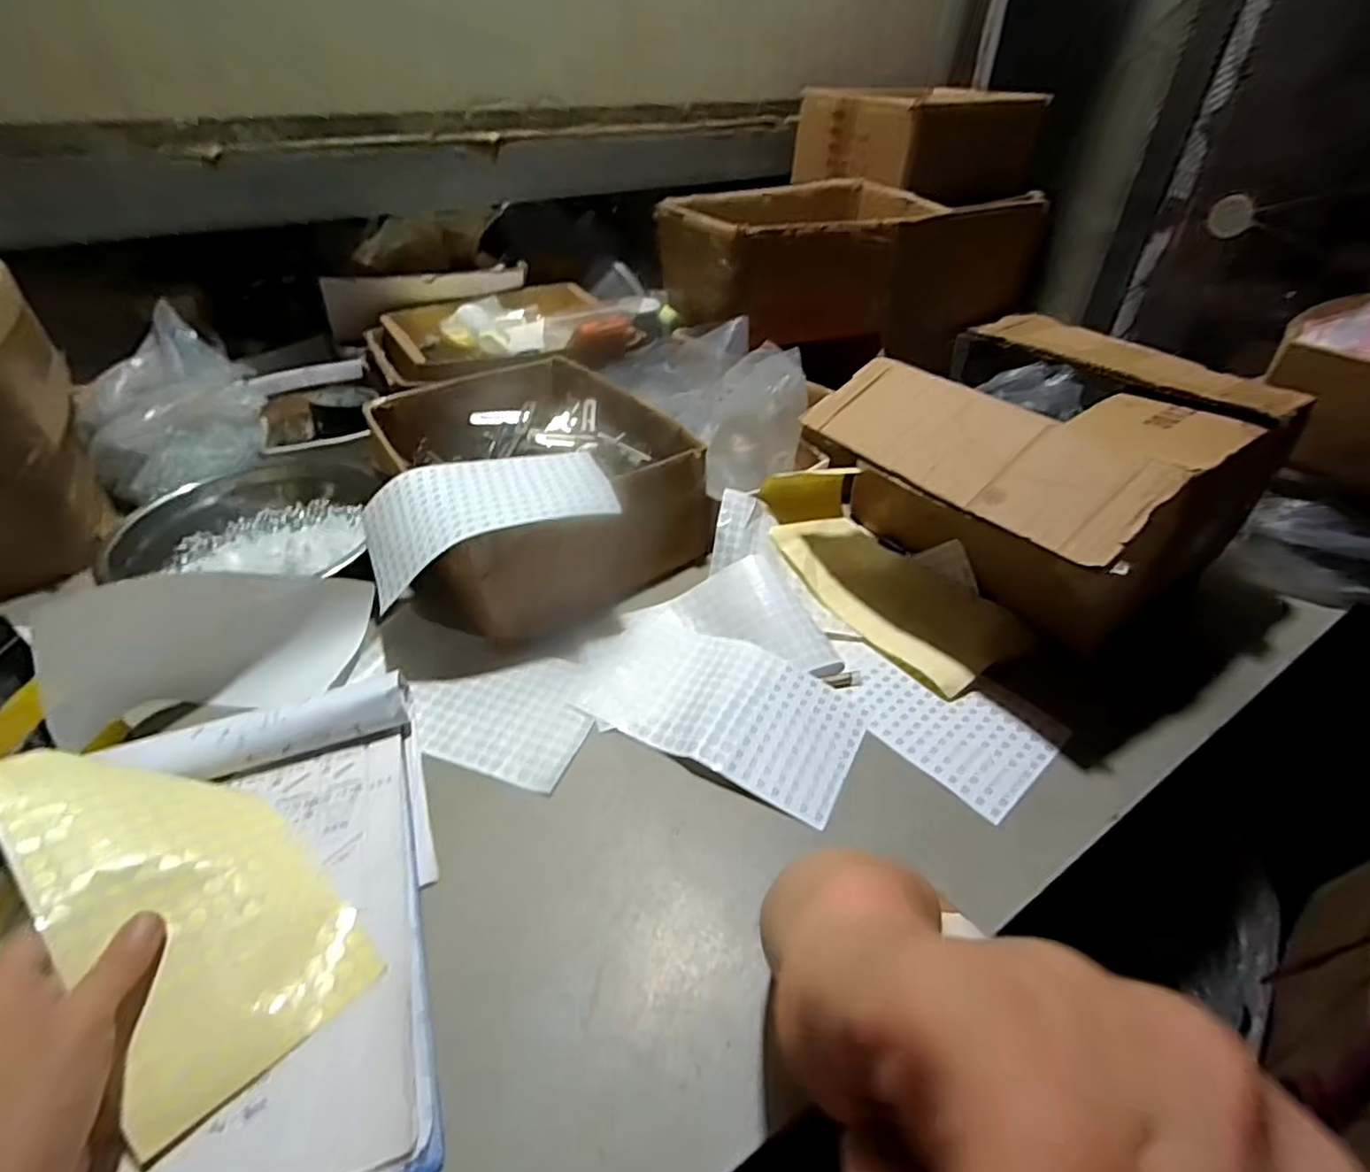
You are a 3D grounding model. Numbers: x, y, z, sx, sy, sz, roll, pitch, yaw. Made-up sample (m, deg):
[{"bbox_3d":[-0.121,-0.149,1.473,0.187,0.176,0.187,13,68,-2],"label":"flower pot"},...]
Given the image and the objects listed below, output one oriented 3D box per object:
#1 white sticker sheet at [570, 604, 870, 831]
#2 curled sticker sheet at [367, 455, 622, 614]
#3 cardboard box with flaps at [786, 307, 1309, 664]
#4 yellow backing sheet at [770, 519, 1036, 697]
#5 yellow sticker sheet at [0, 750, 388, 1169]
[{"bbox_3d":[0.027,0.091,0.528,0.228,0.011,0.125,22,45,24],"label":"white sticker sheet"},{"bbox_3d":[-0.174,-0.064,0.574,0.209,0.055,0.118,-15,42,-17],"label":"curled sticker sheet"},{"bbox_3d":[0.325,-0.098,0.606,0.309,0.189,0.311,-25,46,-27],"label":"cardboard box with flaps"},{"bbox_3d":[0.199,0.003,0.621,0.124,0.030,0.227,-23,45,-25],"label":"yellow backing sheet"},{"bbox_3d":[-0.290,0.173,0.379,0.228,0.035,0.119,44,40,19],"label":"yellow sticker sheet"}]

